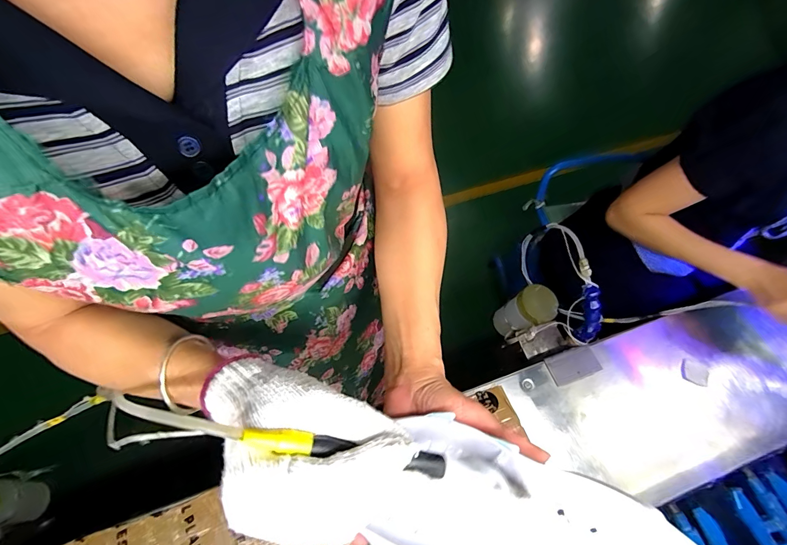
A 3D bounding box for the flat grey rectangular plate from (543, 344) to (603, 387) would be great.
[{"bbox_3d":[0.297,0.154,0.605,0.082,0.013,0.050,-17,63,-9],"label":"flat grey rectangular plate"}]

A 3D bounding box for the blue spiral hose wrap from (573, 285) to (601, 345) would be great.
[{"bbox_3d":[0.311,0.072,0.578,0.030,0.114,0.024,-14,30,-7],"label":"blue spiral hose wrap"}]

